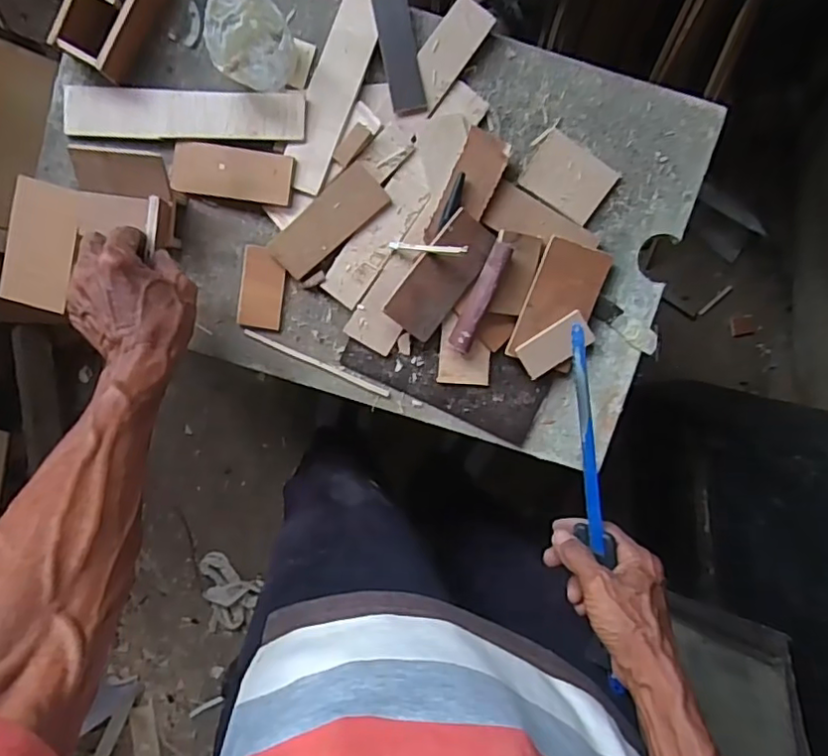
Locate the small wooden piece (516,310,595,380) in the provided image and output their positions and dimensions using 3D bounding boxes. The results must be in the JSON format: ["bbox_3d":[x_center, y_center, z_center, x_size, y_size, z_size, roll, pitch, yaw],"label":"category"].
[{"bbox_3d":[0.127,-0.030,0.543,0.066,0.009,0.034,-33,96,6],"label":"small wooden piece"}]

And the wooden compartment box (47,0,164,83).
[{"bbox_3d":[-0.252,-0.314,0.508,0.058,0.036,0.108,30,97,-3],"label":"wooden compartment box"}]

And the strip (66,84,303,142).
[{"bbox_3d":[-0.201,-0.231,0.527,0.213,0.012,0.041,2,97,0],"label":"strip"}]

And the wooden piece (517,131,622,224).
[{"bbox_3d":[0.138,-0.177,0.532,0.071,0.009,0.055,34,96,-4],"label":"wooden piece"}]

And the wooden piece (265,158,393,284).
[{"bbox_3d":[-0.076,-0.138,0.534,0.113,0.004,0.045,-41,95,5],"label":"wooden piece"}]

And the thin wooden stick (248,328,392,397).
[{"bbox_3d":[-0.091,-0.013,0.565,0.144,0.004,0.006,24,97,-3],"label":"thin wooden stick"}]

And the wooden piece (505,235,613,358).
[{"bbox_3d":[0.131,-0.066,0.538,0.062,0.011,0.108,19,103,-11],"label":"wooden piece"}]

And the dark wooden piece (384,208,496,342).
[{"bbox_3d":[0.026,-0.088,0.525,0.050,0.007,0.110,36,94,-23],"label":"dark wooden piece"}]

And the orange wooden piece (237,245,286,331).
[{"bbox_3d":[-0.139,-0.082,0.552,0.039,0.005,0.073,9,97,-1],"label":"orange wooden piece"}]

